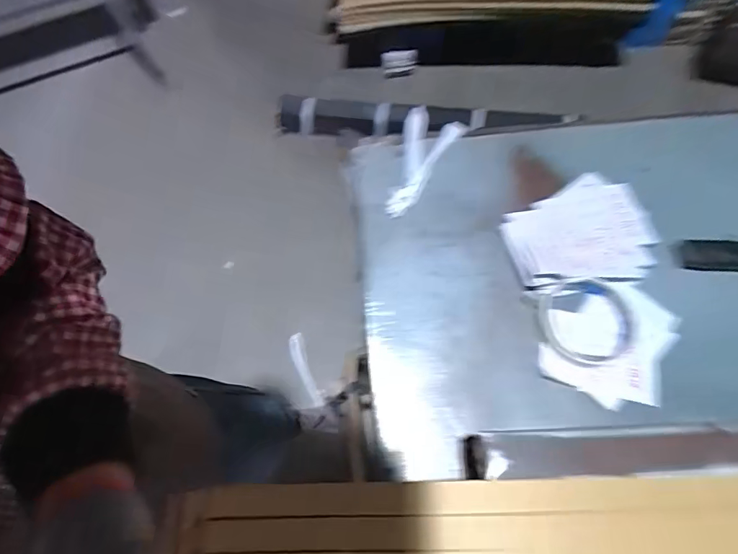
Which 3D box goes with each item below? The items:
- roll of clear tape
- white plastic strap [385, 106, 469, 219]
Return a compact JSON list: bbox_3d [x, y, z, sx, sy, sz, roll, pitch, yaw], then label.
[{"bbox_3d":[0.214,0.044,0.463,0.090,0.020,0.084,0,66,1],"label":"roll of clear tape"},{"bbox_3d":[0.053,-0.145,0.567,0.066,0.010,0.172,26,69,12],"label":"white plastic strap"}]

